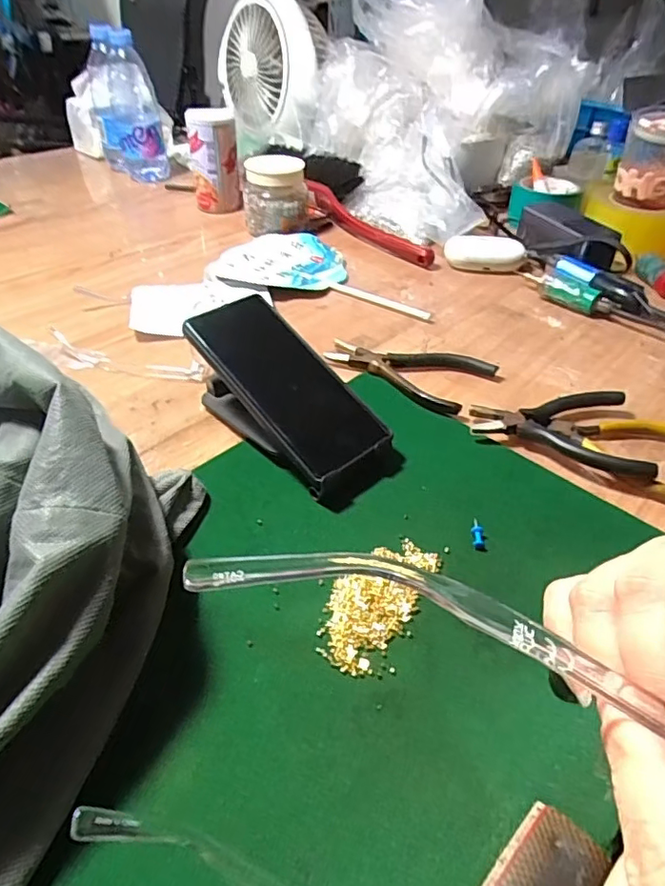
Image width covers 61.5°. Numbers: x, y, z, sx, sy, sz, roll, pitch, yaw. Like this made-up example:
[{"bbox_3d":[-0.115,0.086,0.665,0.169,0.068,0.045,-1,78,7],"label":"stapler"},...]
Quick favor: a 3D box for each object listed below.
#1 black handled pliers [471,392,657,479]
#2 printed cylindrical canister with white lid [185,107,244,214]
[{"bbox_3d":[0.171,-0.012,0.434,0.121,0.024,0.094,8,41,8],"label":"black handled pliers"},{"bbox_3d":[-0.168,-0.399,0.798,0.065,0.125,0.069,-7,41,-9],"label":"printed cylindrical canister with white lid"}]

